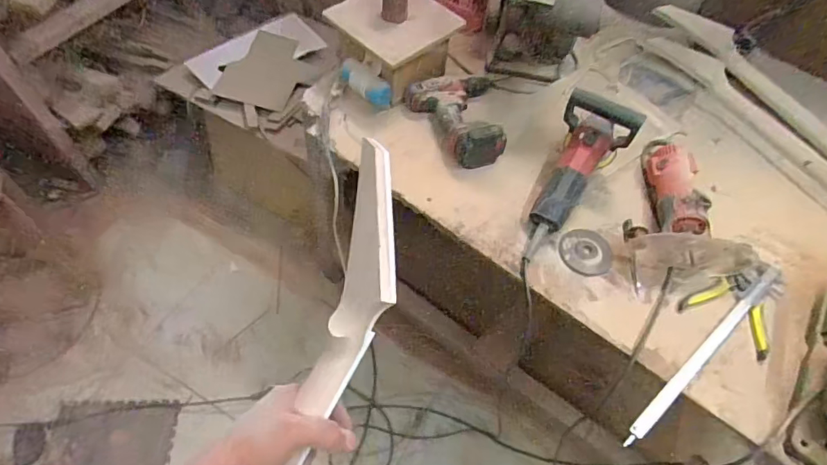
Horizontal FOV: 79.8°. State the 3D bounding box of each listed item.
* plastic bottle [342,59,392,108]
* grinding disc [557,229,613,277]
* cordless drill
[{"bbox_3d":[-0.087,-0.281,0.951,0.114,0.048,0.058,35,54,-26],"label":"plastic bottle"},{"bbox_3d":[0.291,0.032,0.830,0.090,0.004,0.086,2,57,-3],"label":"grinding disc"},{"bbox_3d":[0.090,-0.222,0.941,0.174,0.062,0.207,-8,58,-9],"label":"cordless drill"}]

